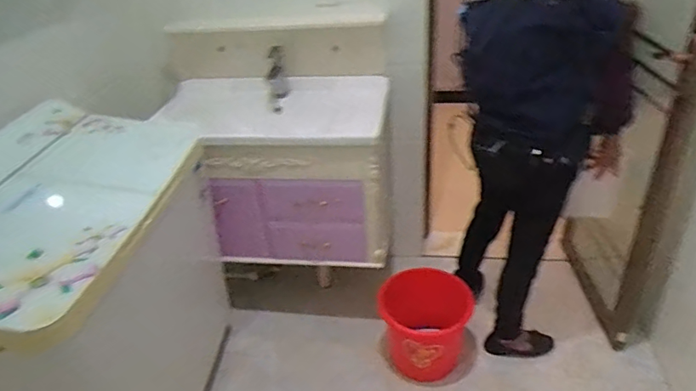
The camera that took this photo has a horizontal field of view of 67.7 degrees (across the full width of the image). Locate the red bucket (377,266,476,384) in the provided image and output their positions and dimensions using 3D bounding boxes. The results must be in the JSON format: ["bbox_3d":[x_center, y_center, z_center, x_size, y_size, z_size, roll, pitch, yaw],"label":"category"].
[{"bbox_3d":[0.263,0.426,1.783,0.299,0.277,0.256,-2,33,5],"label":"red bucket"}]

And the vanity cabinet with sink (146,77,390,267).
[{"bbox_3d":[-0.257,-0.099,1.934,0.812,0.502,0.514,-2,33,6],"label":"vanity cabinet with sink"}]

